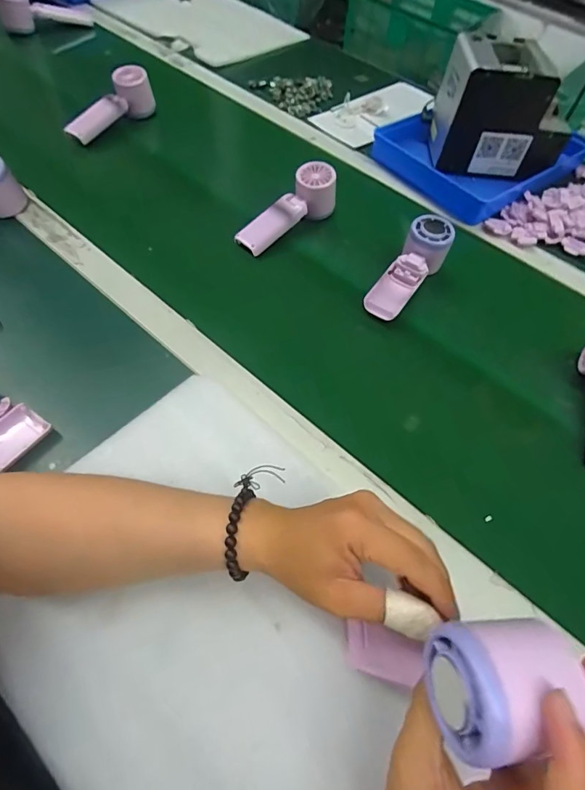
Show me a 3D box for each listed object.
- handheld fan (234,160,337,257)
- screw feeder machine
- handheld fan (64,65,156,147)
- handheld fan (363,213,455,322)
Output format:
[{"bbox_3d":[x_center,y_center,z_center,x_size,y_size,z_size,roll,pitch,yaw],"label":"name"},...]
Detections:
[{"bbox_3d":[-0.005,-0.249,0.593,0.161,0.042,0.055,-42,69,-9],"label":"handheld fan"},{"bbox_3d":[0.322,-0.438,0.660,0.182,0.131,0.132,12,58,1],"label":"screw feeder machine"},{"bbox_3d":[-0.295,-0.465,0.690,0.043,0.069,0.158,39,62,17],"label":"handheld fan"},{"bbox_3d":[0.145,-0.153,0.547,0.051,0.049,0.162,33,73,15],"label":"handheld fan"}]

